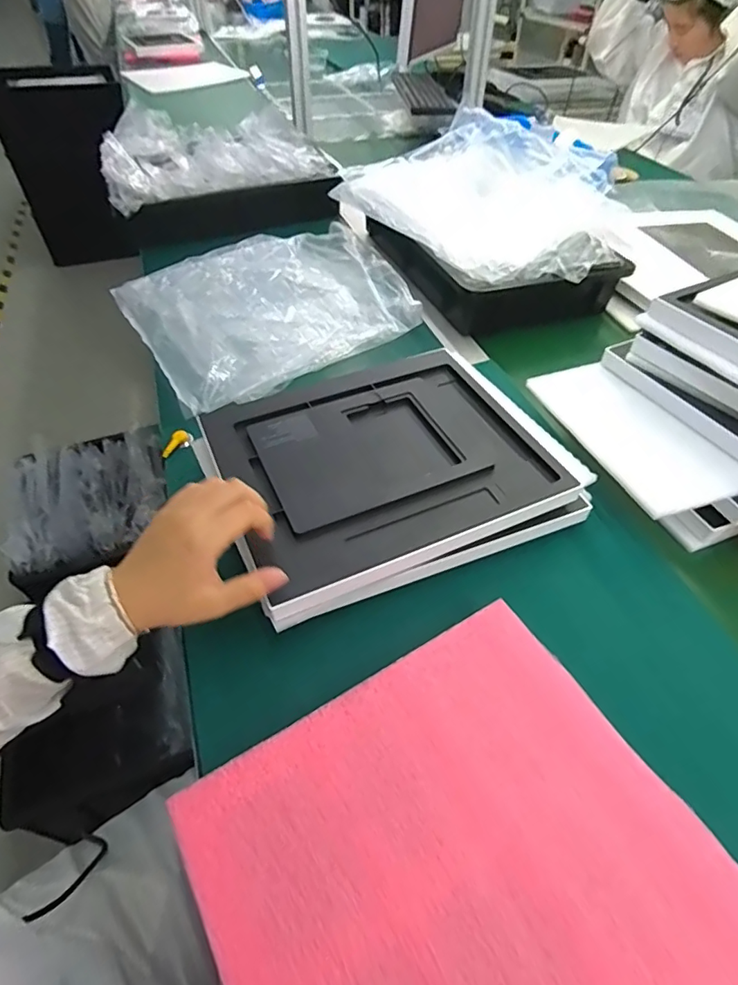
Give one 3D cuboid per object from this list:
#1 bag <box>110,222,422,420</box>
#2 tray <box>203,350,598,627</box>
[{"bbox_3d":[-0.156,-0.291,0.782,0.365,0.044,0.363,-26,53,-18],"label":"bag"},{"bbox_3d":[0.025,-0.035,0.528,0.337,0.052,0.254,-22,52,-15],"label":"tray"}]

